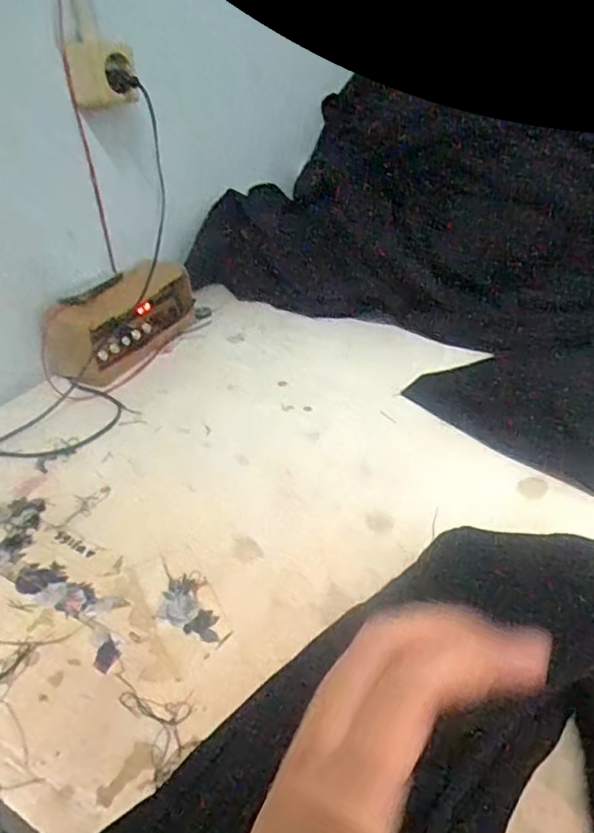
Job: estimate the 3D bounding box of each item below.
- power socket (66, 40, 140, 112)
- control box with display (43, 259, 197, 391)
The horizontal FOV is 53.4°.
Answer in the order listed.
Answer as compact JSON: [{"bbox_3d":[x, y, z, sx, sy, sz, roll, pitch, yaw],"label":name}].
[{"bbox_3d":[-0.206,-0.365,0.631,0.036,0.058,0.062,22,45,34],"label":"power socket"},{"bbox_3d":[-0.200,-0.116,0.710,0.062,0.093,0.213,19,43,31],"label":"control box with display"}]

